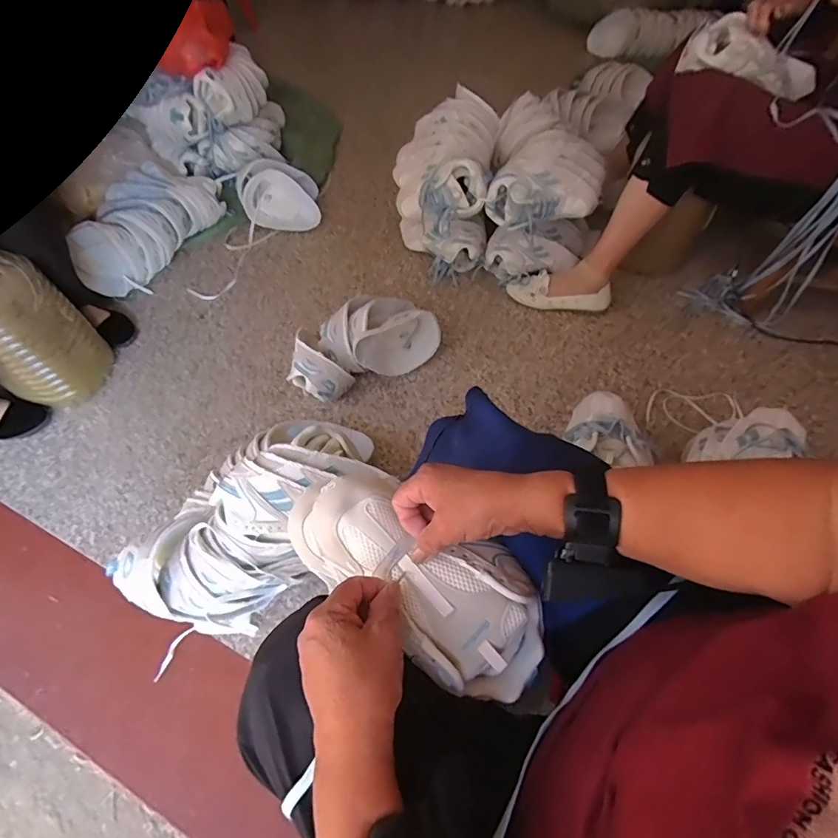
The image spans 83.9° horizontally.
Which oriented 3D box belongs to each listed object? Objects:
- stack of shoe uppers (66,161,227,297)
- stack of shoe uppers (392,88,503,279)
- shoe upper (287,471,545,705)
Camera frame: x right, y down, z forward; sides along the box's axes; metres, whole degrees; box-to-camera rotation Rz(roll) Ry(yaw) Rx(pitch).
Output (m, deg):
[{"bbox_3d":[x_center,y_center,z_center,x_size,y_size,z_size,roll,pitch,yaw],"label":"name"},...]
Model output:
[{"bbox_3d":[-0.721,-0.509,1.232,0.196,0.148,0.417,24,62,16],"label":"stack of shoe uppers"},{"bbox_3d":[0.065,-0.581,1.162,0.230,0.258,0.334,5,59,6],"label":"stack of shoe uppers"},{"bbox_3d":[-0.003,0.130,0.399,0.241,0.064,0.107,33,67,13],"label":"shoe upper"}]

